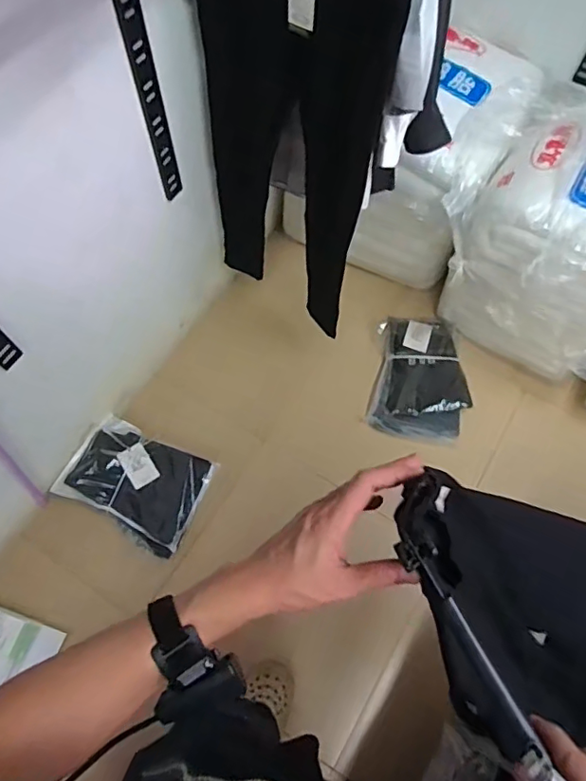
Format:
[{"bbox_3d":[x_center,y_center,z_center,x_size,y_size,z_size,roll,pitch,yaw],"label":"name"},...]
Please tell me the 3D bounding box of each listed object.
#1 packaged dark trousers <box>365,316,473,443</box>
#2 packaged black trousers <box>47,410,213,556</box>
[{"bbox_3d":[0.402,-0.053,1.680,0.283,0.043,0.410,10,67,3],"label":"packaged dark trousers"},{"bbox_3d":[-0.448,0.259,1.530,0.378,0.041,0.276,24,68,9],"label":"packaged black trousers"}]

